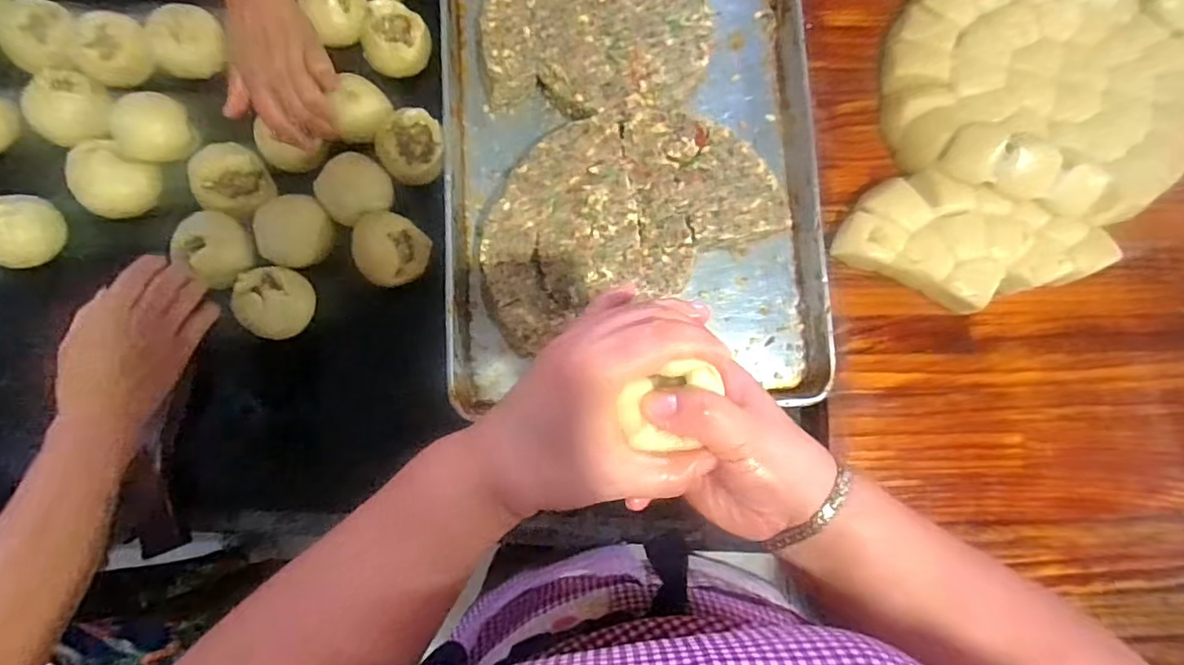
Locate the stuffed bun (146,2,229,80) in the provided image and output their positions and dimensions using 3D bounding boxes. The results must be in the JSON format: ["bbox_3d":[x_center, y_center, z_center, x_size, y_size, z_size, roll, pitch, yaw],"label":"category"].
[{"bbox_3d":[-0.445,-0.320,0.642,0.067,0.042,0.065,0,82,-3],"label":"stuffed bun"}]

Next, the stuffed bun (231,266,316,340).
[{"bbox_3d":[-0.331,-0.033,0.607,0.068,0.041,0.070,0,82,-3],"label":"stuffed bun"}]

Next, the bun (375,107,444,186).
[{"bbox_3d":[-0.196,-0.198,0.635,0.068,0.061,0.072,0,82,-3],"label":"bun"}]

